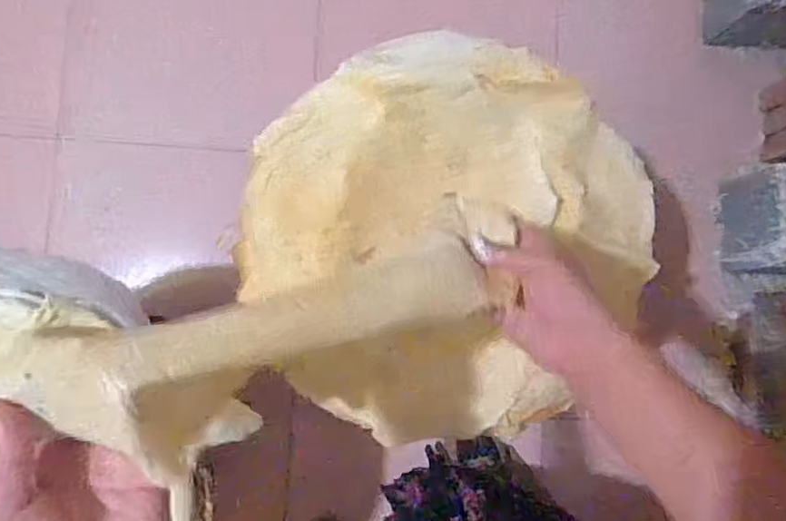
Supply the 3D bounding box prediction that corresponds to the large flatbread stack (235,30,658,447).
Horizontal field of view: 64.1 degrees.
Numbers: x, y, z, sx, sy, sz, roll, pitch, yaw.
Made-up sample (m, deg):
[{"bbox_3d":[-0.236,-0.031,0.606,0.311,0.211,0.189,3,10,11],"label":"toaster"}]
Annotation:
[{"bbox_3d":[0.061,-0.022,0.749,0.483,0.074,0.476,-40,89,-5],"label":"large flatbread stack"}]

